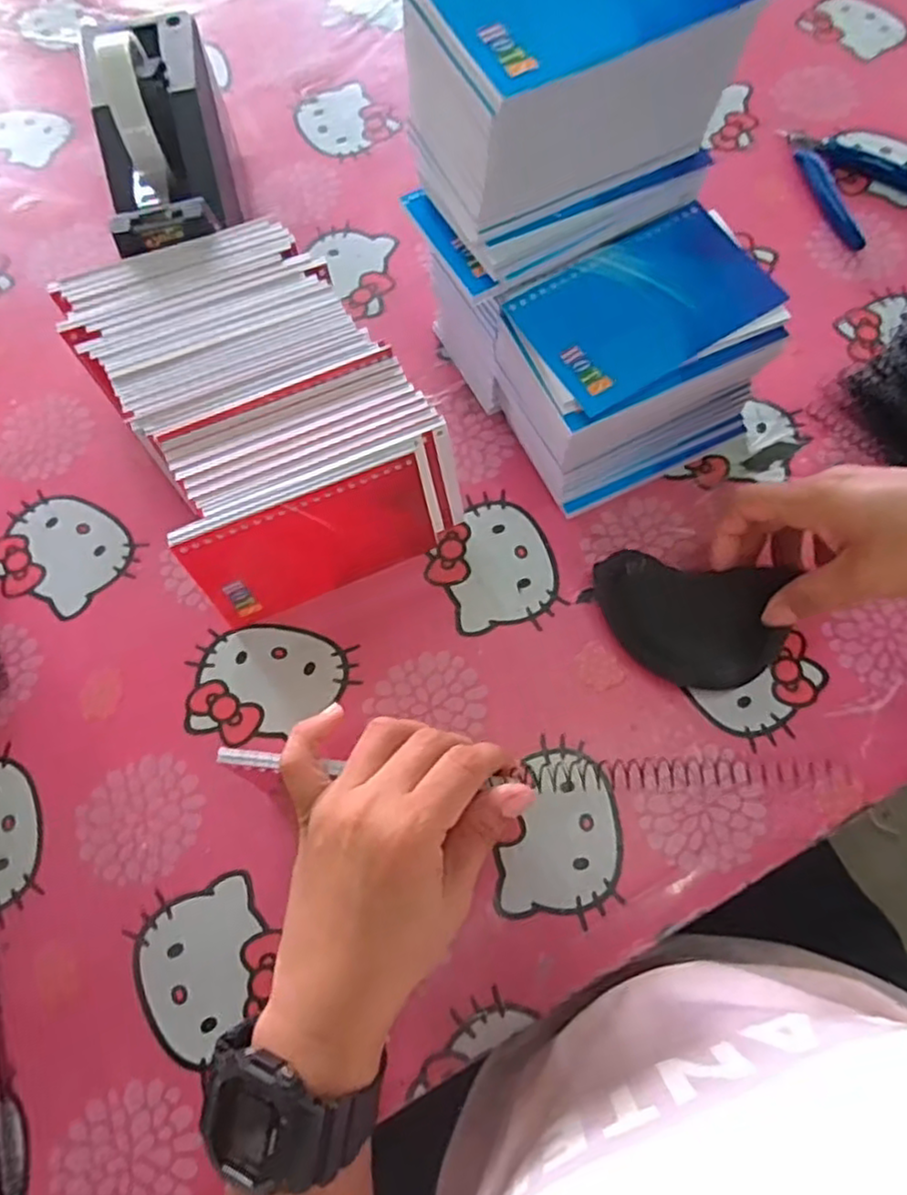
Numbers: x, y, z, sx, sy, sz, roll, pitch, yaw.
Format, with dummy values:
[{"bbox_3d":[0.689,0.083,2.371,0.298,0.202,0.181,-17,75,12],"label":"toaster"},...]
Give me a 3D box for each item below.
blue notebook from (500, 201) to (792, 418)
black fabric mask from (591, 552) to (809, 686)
[{"bbox_3d":[0.102,-0.154,0.359,0.135,0.008,0.084,-27,70,-8],"label":"blue notebook"},{"bbox_3d":[0.126,0.011,0.370,0.097,0.030,0.066,10,69,6],"label":"black fabric mask"}]

